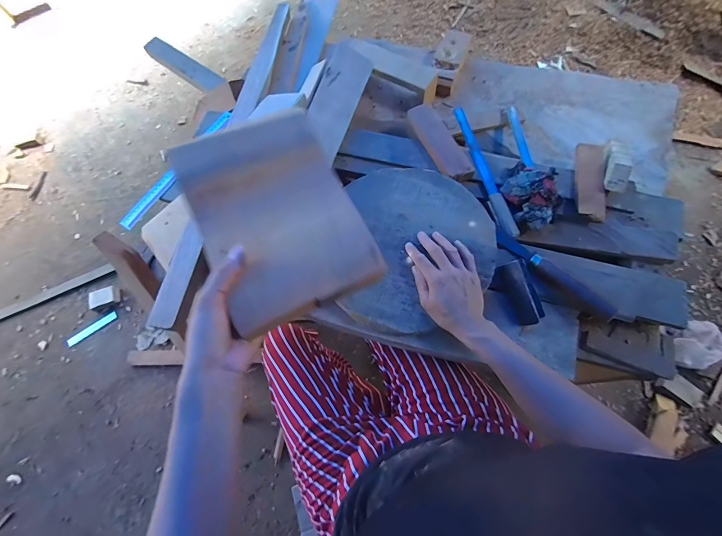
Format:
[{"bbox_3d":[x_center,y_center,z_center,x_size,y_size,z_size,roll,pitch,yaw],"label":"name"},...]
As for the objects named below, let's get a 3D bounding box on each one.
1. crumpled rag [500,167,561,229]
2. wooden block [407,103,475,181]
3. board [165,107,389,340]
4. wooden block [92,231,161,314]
[{"bbox_3d":[0.291,-0.125,0.570,0.095,0.056,0.083,36,76,15],"label":"crumpled rag"},{"bbox_3d":[0.149,-0.238,0.634,0.051,0.031,0.183,-24,70,-5],"label":"wooden block"},{"bbox_3d":[-0.090,-0.062,0.356,0.158,0.014,0.222,-24,79,-13],"label":"board"},{"bbox_3d":[-0.417,0.007,0.611,0.046,0.159,0.024,-19,31,-4],"label":"wooden block"}]

